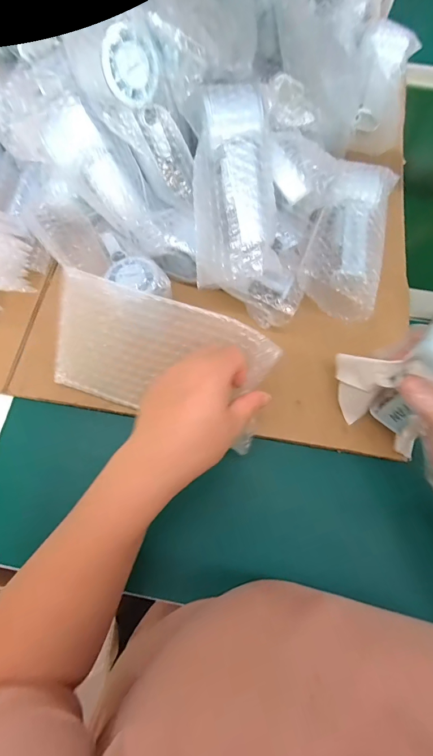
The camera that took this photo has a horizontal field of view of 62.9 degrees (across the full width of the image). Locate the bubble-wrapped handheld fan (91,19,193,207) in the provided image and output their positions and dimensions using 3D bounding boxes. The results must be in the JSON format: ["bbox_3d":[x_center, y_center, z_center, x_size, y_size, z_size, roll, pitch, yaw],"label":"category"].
[{"bbox_3d":[-0.062,-0.248,0.347,0.078,0.144,0.054,-35,42,-12],"label":"bubble-wrapped handheld fan"}]

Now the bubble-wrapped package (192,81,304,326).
[{"bbox_3d":[0.025,-0.164,0.354,0.101,0.066,0.227,-13,103,-5],"label":"bubble-wrapped package"}]

